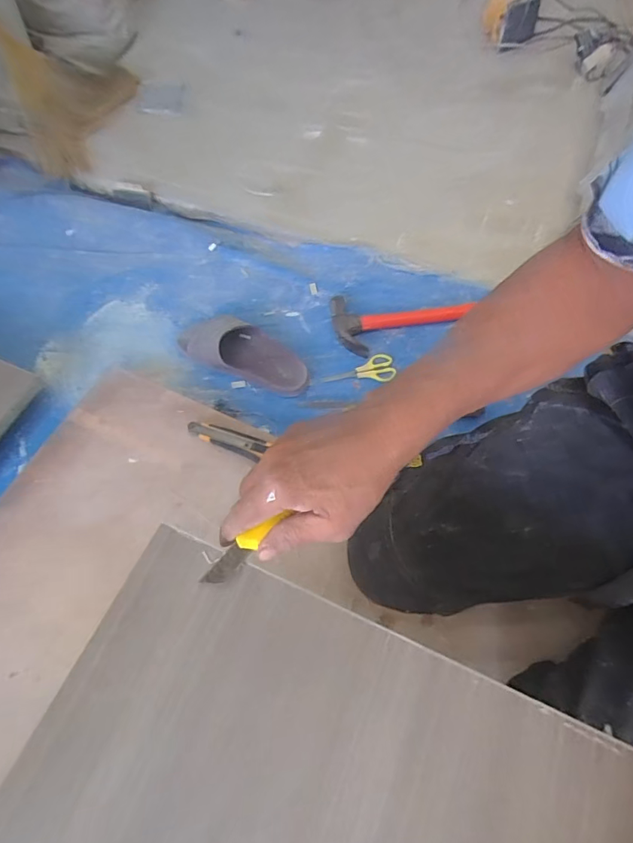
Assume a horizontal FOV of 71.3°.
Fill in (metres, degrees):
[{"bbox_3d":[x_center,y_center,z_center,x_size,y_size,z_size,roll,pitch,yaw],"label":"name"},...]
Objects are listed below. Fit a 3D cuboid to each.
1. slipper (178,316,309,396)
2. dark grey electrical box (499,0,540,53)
[{"bbox_3d":[-0.126,-0.131,0.768,0.251,0.058,0.109,19,65,11],"label":"slipper"},{"bbox_3d":[0.566,-1.101,1.227,0.116,0.091,0.047,-25,65,-11],"label":"dark grey electrical box"}]

